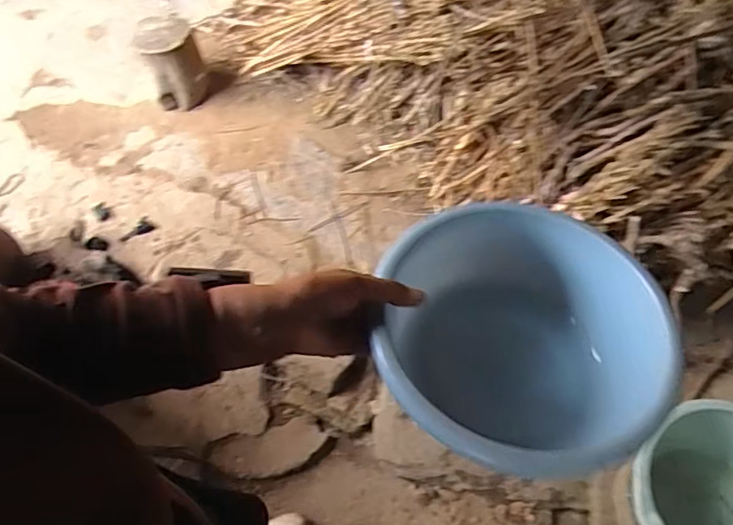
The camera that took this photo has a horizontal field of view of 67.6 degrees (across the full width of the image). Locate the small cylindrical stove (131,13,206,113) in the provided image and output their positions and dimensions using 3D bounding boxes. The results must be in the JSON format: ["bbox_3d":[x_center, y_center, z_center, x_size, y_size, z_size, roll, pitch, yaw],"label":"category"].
[{"bbox_3d":[-0.625,-0.650,1.773,0.172,0.225,0.227,-20,58,-10],"label":"small cylindrical stove"}]

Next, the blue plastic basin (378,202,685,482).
[{"bbox_3d":[0.136,0.081,0.507,0.232,0.143,0.237,-1,56,2],"label":"blue plastic basin"}]

